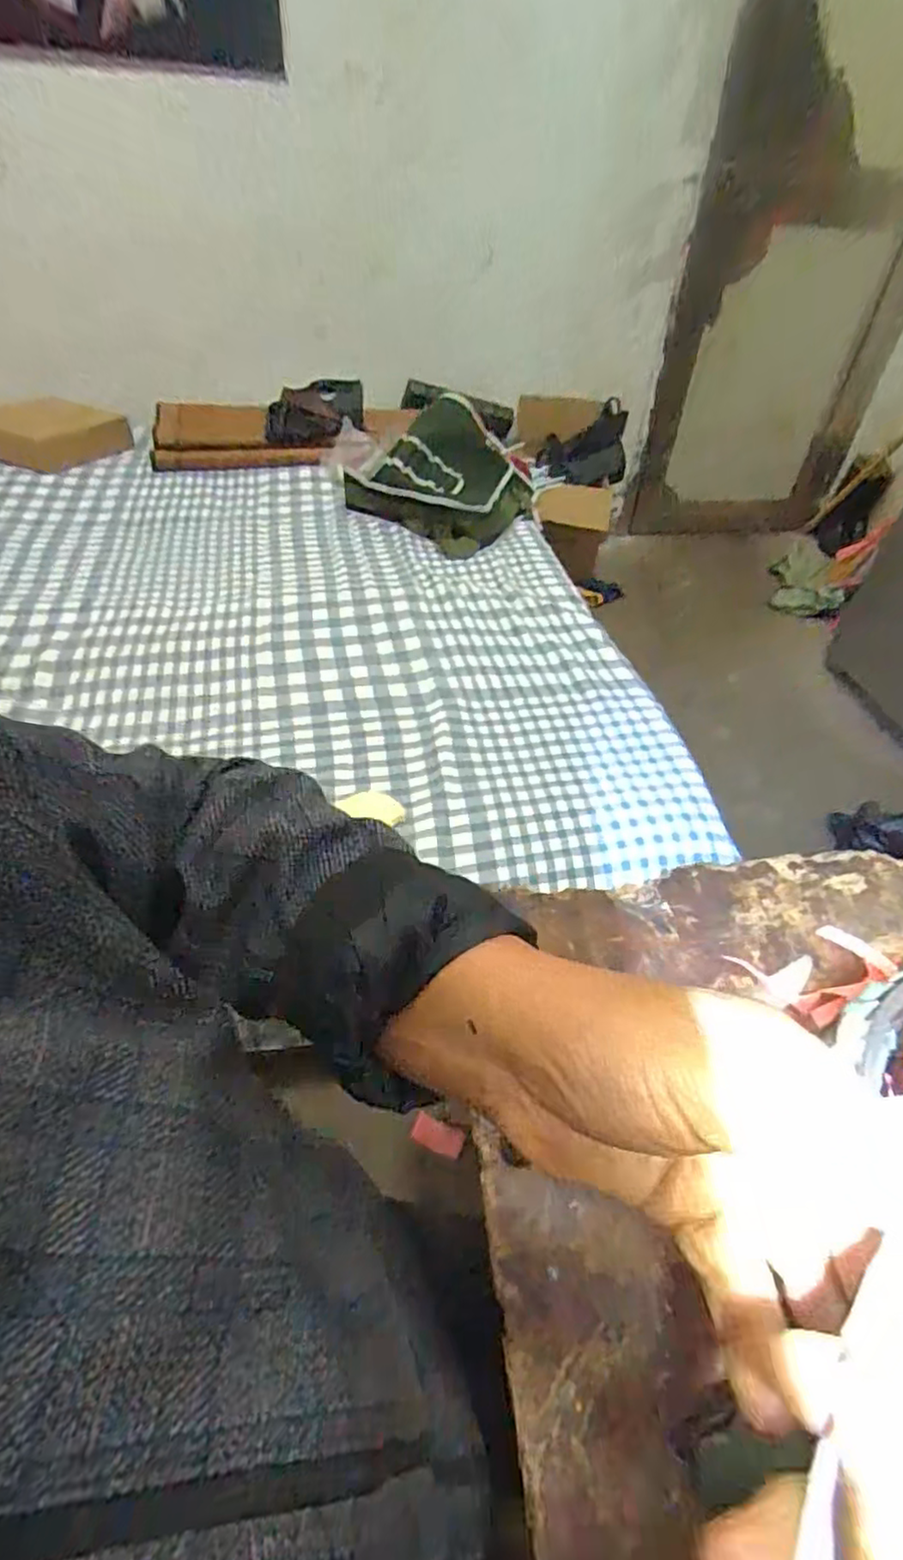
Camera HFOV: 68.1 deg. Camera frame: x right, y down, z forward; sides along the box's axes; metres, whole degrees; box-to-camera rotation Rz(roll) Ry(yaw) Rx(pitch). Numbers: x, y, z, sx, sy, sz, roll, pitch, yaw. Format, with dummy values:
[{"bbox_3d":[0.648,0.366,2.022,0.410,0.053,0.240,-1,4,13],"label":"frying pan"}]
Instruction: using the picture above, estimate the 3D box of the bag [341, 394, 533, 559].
[{"bbox_3d":[-0.022,-0.682,1.469,0.364,0.210,0.273,26,50,23],"label":"bag"}]

